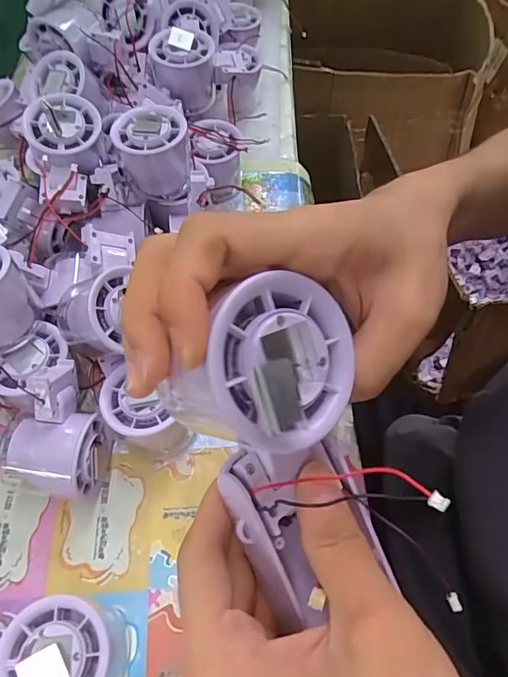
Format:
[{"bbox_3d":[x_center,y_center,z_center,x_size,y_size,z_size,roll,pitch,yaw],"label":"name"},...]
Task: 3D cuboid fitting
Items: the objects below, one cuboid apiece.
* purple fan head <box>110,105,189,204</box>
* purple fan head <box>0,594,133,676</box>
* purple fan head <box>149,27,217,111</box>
[{"bbox_3d":[-0.083,-0.156,0.406,0.058,0.057,0.058,-9,60,-3],"label":"purple fan head"},{"bbox_3d":[-0.117,0.174,0.270,0.081,0.060,0.055,7,60,6],"label":"purple fan head"},{"bbox_3d":[-0.067,-0.251,0.466,0.060,0.072,0.054,-10,60,-5],"label":"purple fan head"}]

